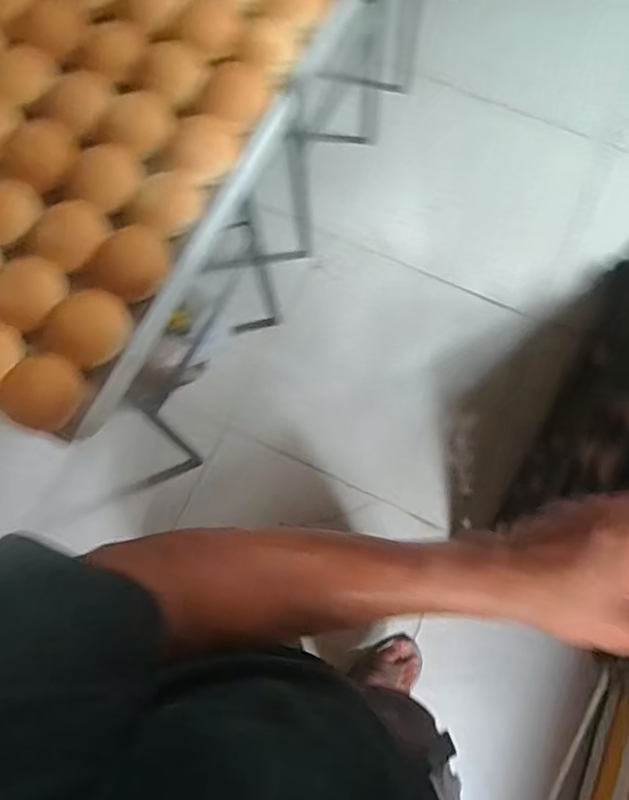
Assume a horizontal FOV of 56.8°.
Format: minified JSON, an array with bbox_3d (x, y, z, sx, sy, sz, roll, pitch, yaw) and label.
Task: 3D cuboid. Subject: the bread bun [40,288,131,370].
[{"bbox_3d":[-0.271,-0.086,0.700,0.086,0.039,0.090,0,73,1],"label":"bread bun"}]

